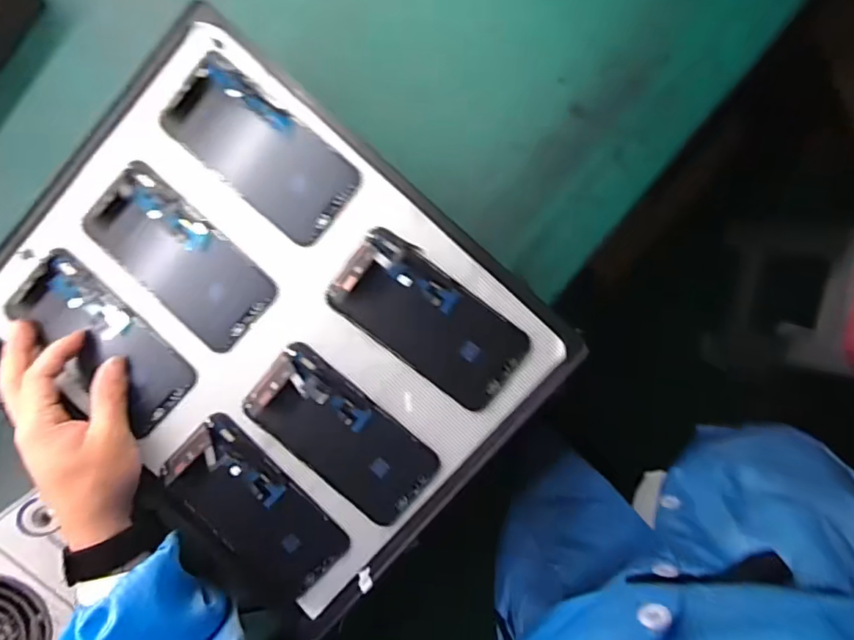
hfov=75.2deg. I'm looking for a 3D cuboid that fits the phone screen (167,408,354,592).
[{"bbox_3d":[-0.132,0.146,0.416,0.144,0.029,0.069,43,95,-2],"label":"phone screen"}]

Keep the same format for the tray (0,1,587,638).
[{"bbox_3d":[-0.122,0.009,0.413,0.370,0.023,0.314,40,95,-1],"label":"tray"}]

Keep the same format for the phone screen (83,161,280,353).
[{"bbox_3d":[-0.186,-0.045,0.415,0.146,0.014,0.070,43,95,-2],"label":"phone screen"}]

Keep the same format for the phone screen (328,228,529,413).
[{"bbox_3d":[0.002,0.000,0.406,0.146,0.015,0.071,38,95,-1],"label":"phone screen"}]

